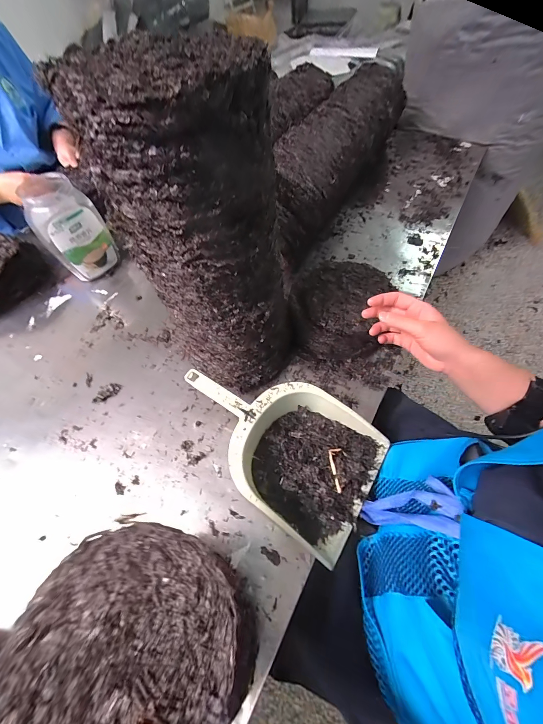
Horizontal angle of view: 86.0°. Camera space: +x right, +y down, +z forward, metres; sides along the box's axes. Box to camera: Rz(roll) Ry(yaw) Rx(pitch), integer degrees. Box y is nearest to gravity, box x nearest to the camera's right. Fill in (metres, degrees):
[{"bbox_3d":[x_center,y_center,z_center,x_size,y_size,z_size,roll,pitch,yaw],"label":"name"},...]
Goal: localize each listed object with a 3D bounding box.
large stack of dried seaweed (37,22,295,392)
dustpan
[{"bbox_3d":[-0.084,-0.149,0.450,0.196,0.456,0.210,-36,63,-17],"label":"large stack of dried seaweed"},{"bbox_3d":[0.006,0.127,0.493,0.341,0.095,0.212,29,65,19],"label":"dustpan"}]

